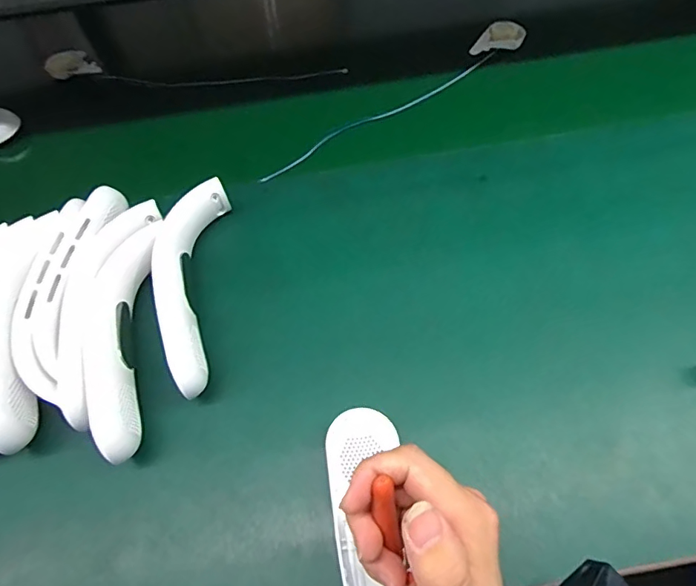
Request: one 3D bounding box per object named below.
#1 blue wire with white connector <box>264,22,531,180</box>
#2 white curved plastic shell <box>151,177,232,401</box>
[{"bbox_3d":[0.065,-0.222,0.544,0.381,0.011,0.043,-38,65,-18],"label":"blue wire with white connector"},{"bbox_3d":[-0.137,-0.010,0.406,0.047,0.050,0.196,-3,60,1],"label":"white curved plastic shell"}]

